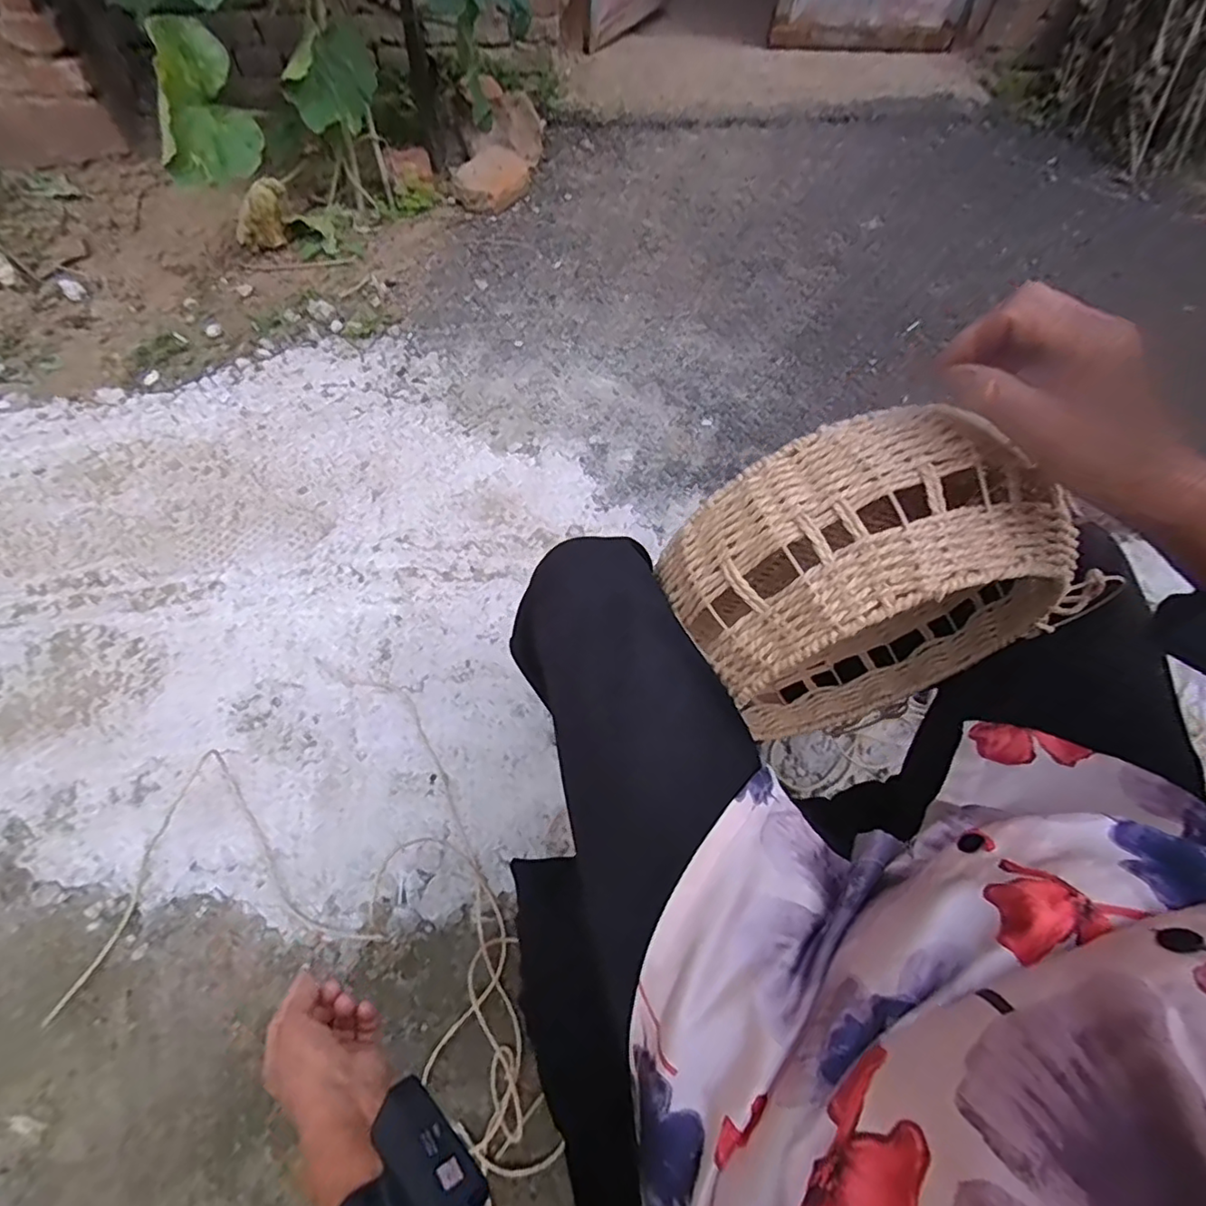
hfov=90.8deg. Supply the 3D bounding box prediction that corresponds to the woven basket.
[{"bbox_3d":[0.193,0.000,0.470,0.287,0.305,0.121,-12,61,-10],"label":"woven basket"}]

